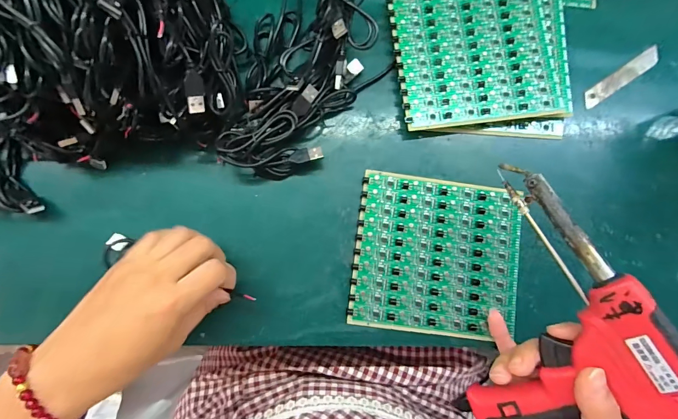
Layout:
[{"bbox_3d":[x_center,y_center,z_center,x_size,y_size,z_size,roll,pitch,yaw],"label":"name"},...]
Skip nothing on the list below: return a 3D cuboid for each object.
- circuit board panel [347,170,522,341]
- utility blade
[{"bbox_3d":[0.092,0.042,0.314,0.152,0.006,0.140,8,85,-2],"label":"circuit board panel"},{"bbox_3d":[0.289,-0.136,0.343,0.098,0.004,0.017,-34,81,-4],"label":"utility blade"}]

